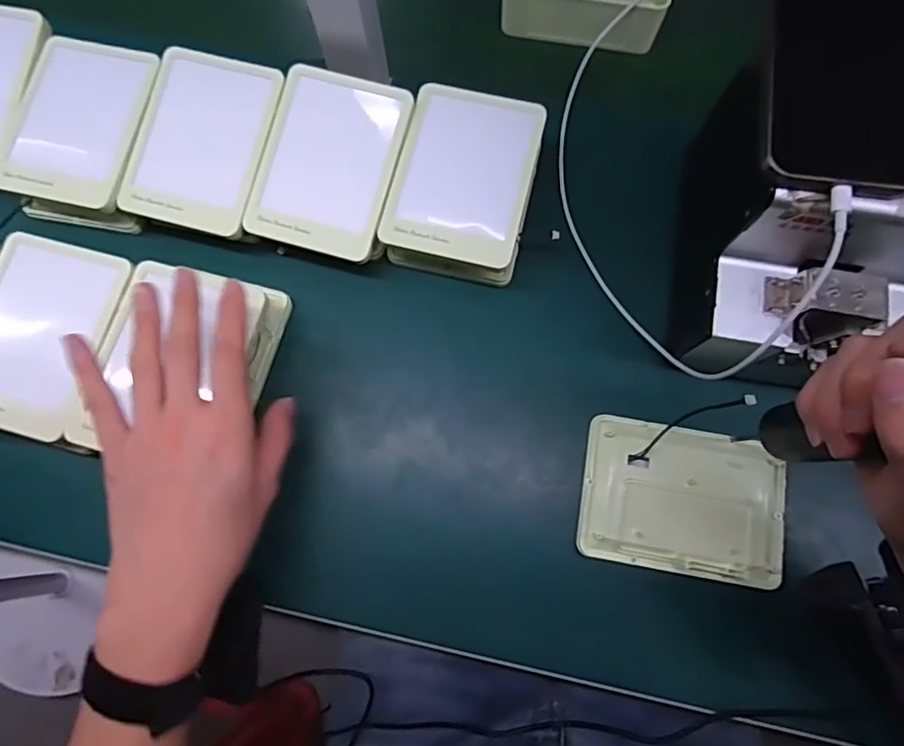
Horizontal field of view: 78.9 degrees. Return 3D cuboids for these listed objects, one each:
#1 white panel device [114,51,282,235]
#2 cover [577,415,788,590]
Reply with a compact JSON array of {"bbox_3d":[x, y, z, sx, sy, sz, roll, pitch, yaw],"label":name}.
[{"bbox_3d":[-0.192,-0.179,0.421,0.099,0.008,0.137,14,83,5],"label":"white panel device"},{"bbox_3d":[0.162,0.087,0.379,0.136,0.016,0.096,9,75,3],"label":"cover"}]

